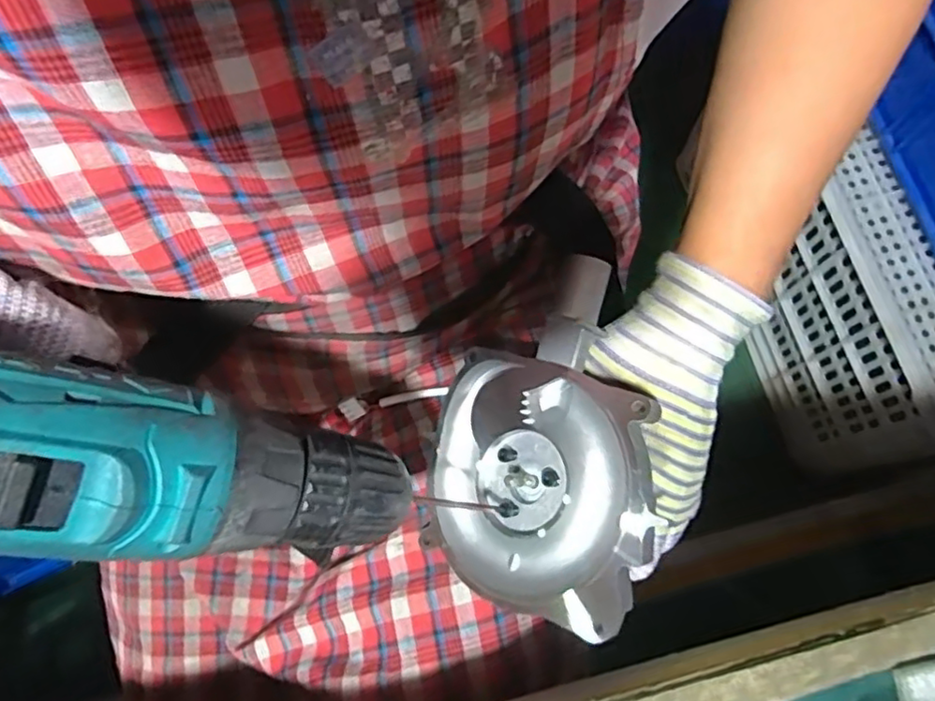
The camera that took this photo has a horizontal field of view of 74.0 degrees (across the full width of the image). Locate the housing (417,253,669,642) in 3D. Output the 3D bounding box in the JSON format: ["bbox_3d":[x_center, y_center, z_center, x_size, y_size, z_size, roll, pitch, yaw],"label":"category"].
[{"bbox_3d":[0.043,0.042,0.302,0.111,0.065,0.151,-5,79,36],"label":"housing"}]

